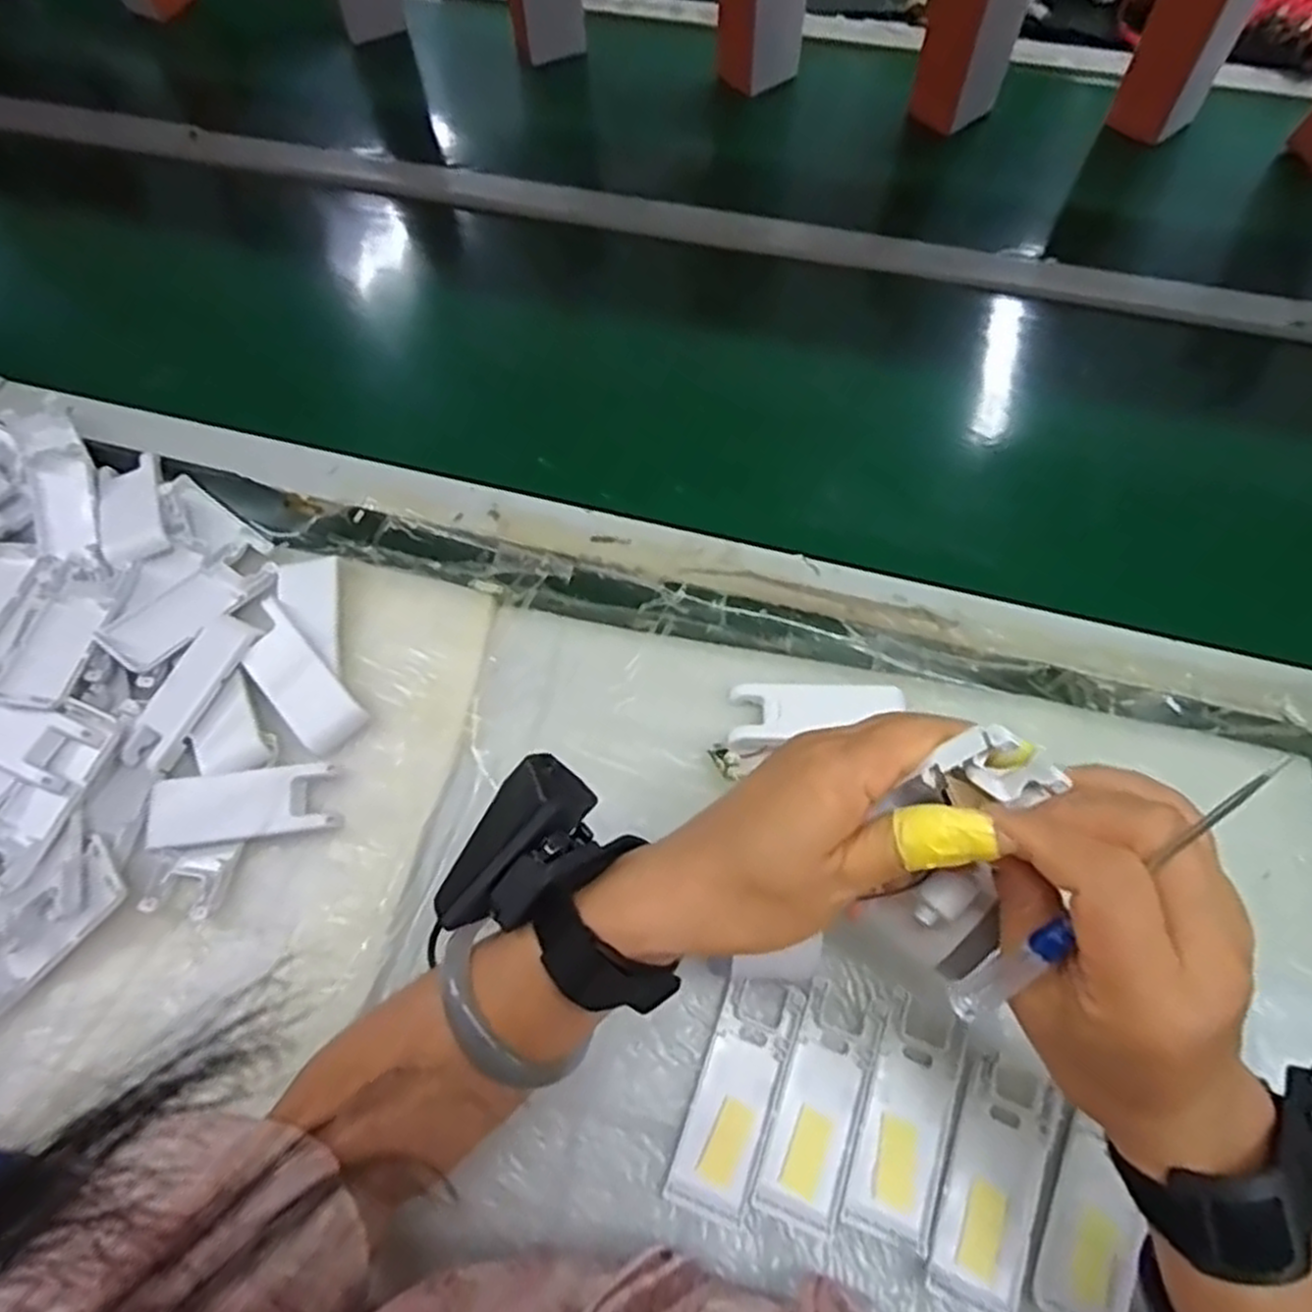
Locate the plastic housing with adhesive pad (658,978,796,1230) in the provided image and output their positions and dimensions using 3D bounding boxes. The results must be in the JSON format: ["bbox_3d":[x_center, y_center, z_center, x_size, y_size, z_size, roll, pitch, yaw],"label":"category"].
[{"bbox_3d":[0.040,0.215,0.381,0.037,0.006,0.105,20,66,12],"label":"plastic housing with adhesive pad"}]

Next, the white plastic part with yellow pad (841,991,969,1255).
[{"bbox_3d":[0.121,0.223,0.371,0.036,0.012,0.098,18,65,11],"label":"white plastic part with yellow pad"}]

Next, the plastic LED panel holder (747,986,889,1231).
[{"bbox_3d":[0.081,0.218,0.376,0.039,0.010,0.100,19,65,11],"label":"plastic LED panel holder"}]

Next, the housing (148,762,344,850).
[{"bbox_3d":[-0.233,0.085,0.437,0.099,0.014,0.040,-9,63,-3],"label":"housing"}]

